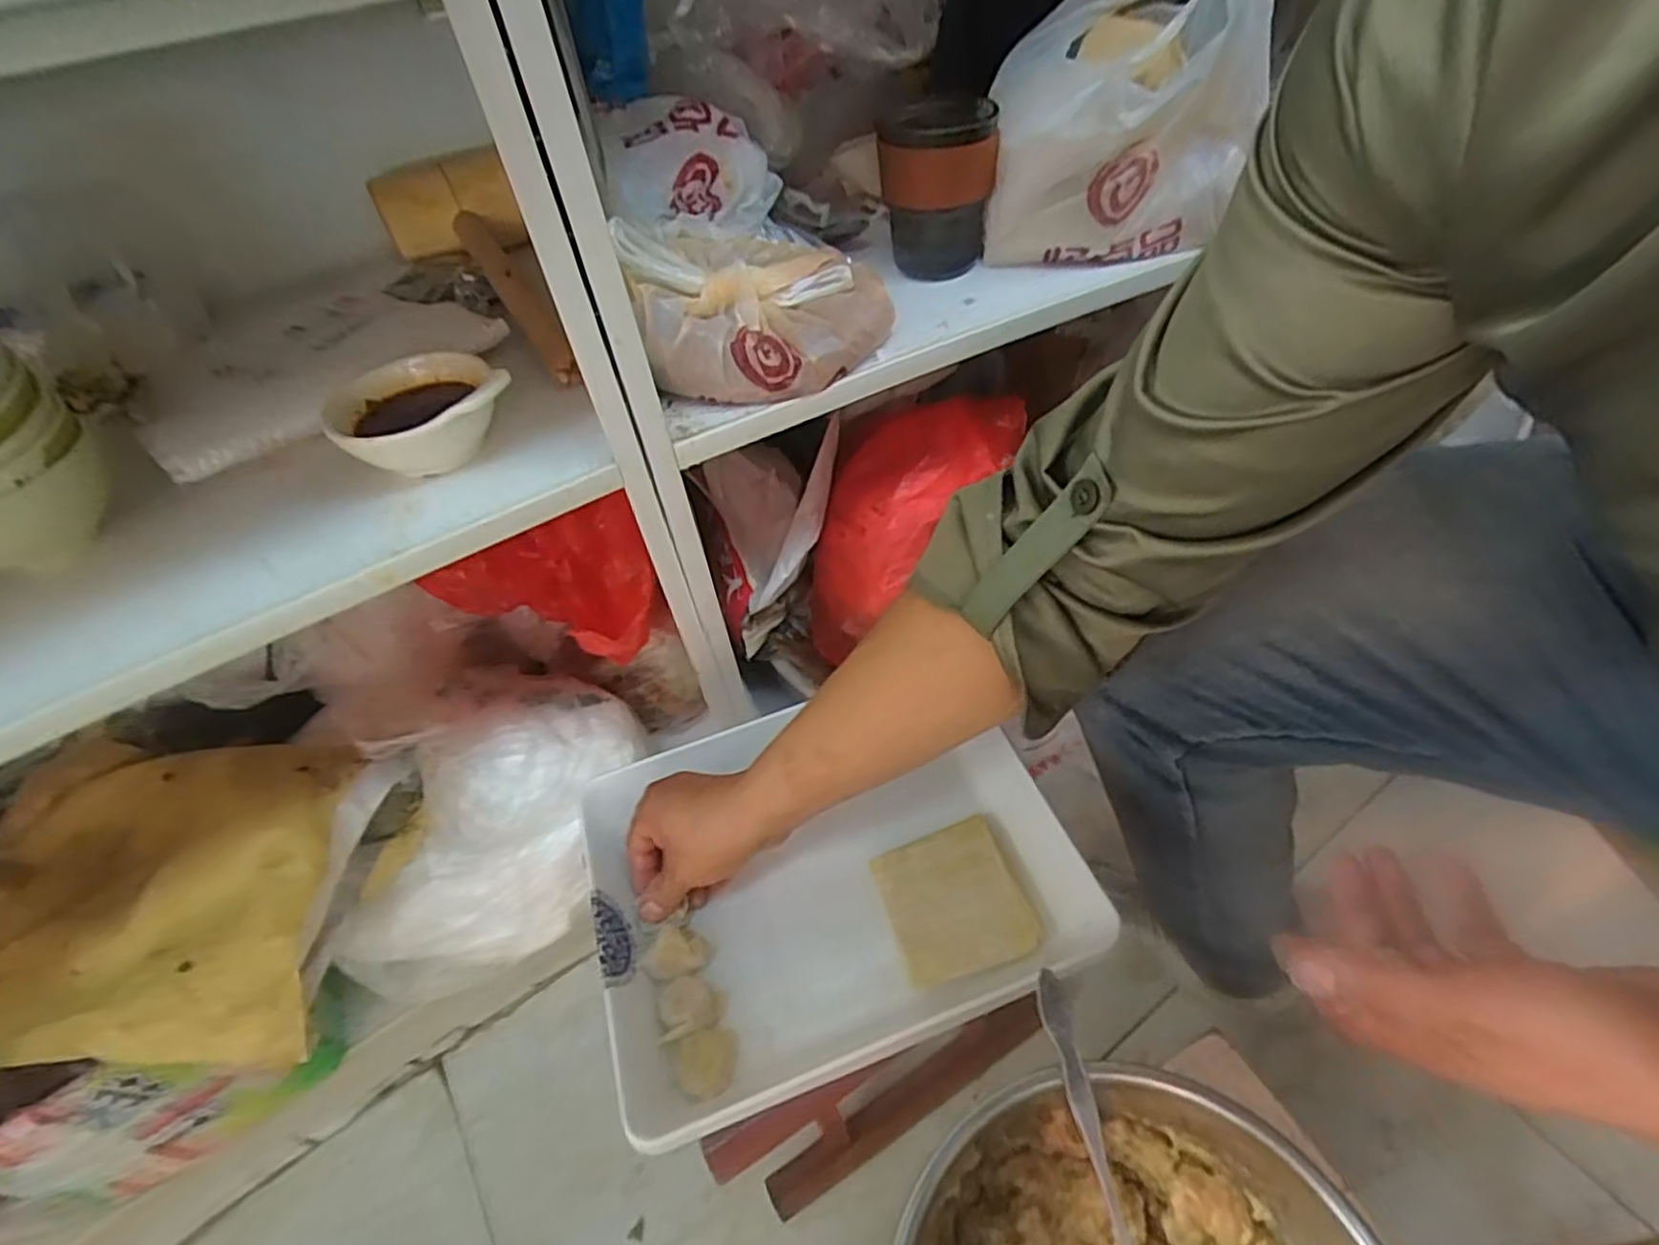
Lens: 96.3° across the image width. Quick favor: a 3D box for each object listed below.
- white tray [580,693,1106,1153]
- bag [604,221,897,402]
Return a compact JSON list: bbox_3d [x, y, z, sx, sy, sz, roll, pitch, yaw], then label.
[{"bbox_3d":[0.002,0.179,0.526,0.314,0.085,0.242,-16,43,-11],"label":"white tray"},{"bbox_3d":[-0.045,-0.224,0.517,0.176,0.087,0.136,-14,49,-6],"label":"bag"}]

